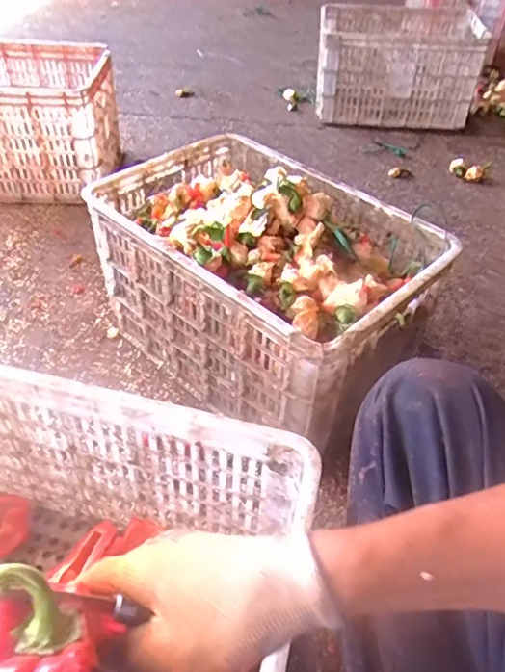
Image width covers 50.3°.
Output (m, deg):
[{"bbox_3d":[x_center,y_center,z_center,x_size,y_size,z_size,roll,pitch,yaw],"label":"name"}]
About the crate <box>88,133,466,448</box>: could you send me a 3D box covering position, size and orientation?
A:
[{"bbox_3d":[0.007,-0.090,0.872,0.480,0.284,0.296,34,52,28],"label":"crate"}]

